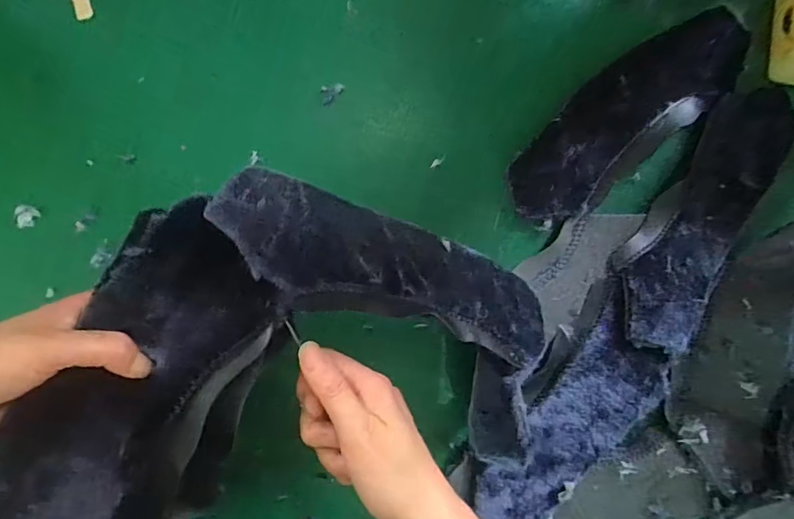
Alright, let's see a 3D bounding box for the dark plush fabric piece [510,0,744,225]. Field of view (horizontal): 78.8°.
[{"bbox_3d":[0.238,-0.150,0.477,0.296,0.028,0.095,-39,94,-6],"label":"dark plush fabric piece"}]

